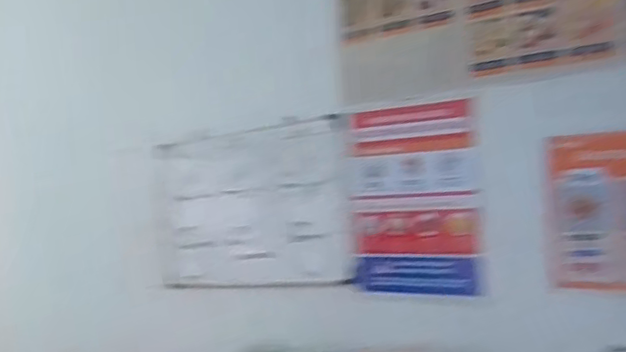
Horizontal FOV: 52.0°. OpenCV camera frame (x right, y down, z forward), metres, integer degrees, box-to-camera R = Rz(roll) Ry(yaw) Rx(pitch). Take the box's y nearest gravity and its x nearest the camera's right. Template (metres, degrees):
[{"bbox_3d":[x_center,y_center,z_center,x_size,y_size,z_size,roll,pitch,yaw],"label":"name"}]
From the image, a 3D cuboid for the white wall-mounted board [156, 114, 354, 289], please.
[{"bbox_3d":[-0.166,0.080,1.623,0.577,0.384,0.023,-4,-3,31],"label":"white wall-mounted board"}]

